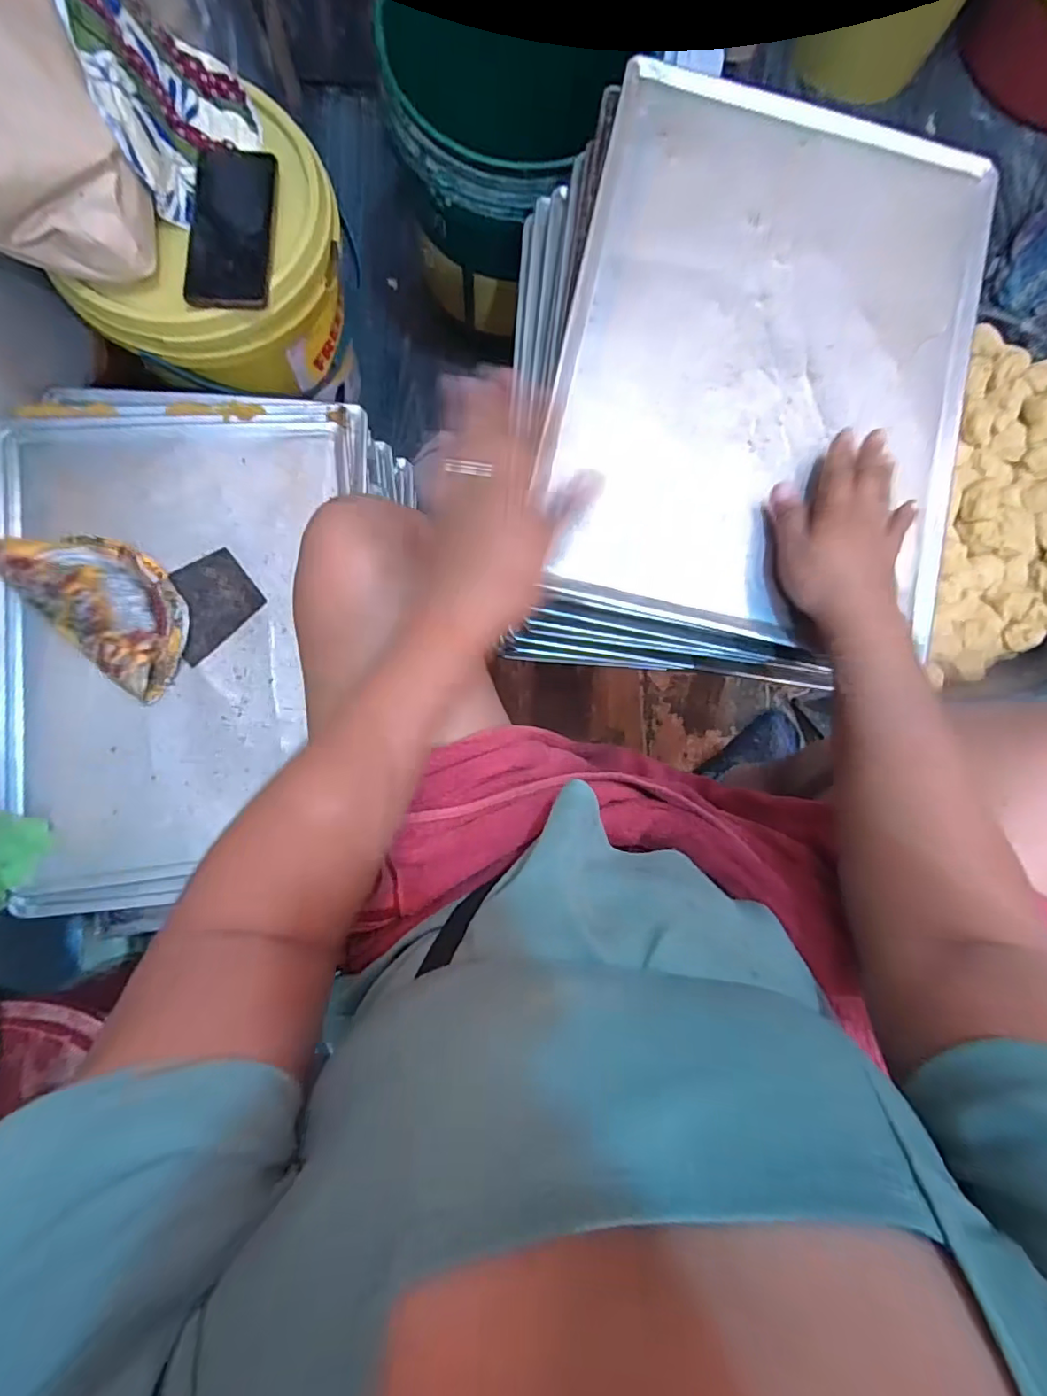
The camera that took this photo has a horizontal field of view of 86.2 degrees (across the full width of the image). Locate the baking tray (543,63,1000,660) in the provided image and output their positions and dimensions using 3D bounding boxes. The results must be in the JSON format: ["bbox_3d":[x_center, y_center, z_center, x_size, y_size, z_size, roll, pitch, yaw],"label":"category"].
[{"bbox_3d":[0.206,-0.280,0.450,0.320,0.026,0.440,11,84,-2],"label":"baking tray"}]

